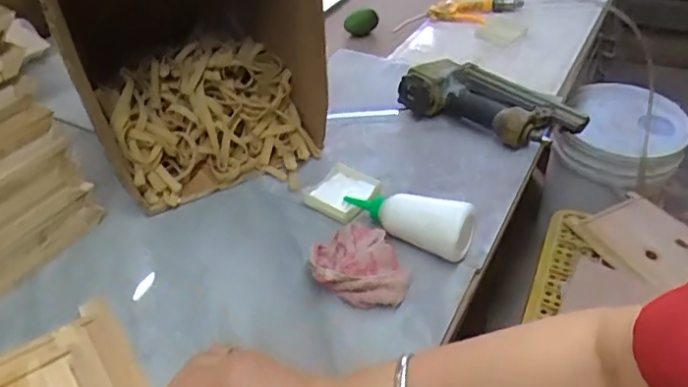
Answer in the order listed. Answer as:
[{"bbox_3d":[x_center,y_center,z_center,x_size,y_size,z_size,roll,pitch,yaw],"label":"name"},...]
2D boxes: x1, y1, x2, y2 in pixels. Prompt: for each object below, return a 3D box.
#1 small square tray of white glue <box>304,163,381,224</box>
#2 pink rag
[{"bbox_3d":[-0.002,-0.003,0.689,0.075,0.018,0.076,22,46,24],"label":"small square tray of white glue"},{"bbox_3d":[0.019,0.069,0.597,0.104,0.035,0.113,5,42,8],"label":"pink rag"}]

